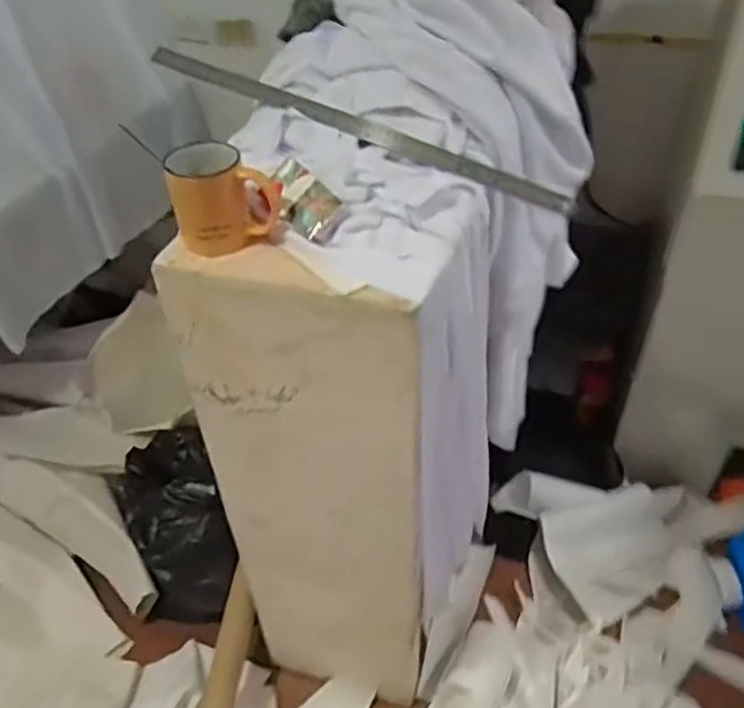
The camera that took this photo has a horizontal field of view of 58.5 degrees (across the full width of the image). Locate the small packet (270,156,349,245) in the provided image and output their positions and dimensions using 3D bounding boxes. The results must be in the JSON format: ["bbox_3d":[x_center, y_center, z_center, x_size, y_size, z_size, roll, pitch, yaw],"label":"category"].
[{"bbox_3d":[-0.072,-0.163,0.715,0.091,0.016,0.056,43,91,6],"label":"small packet"}]

